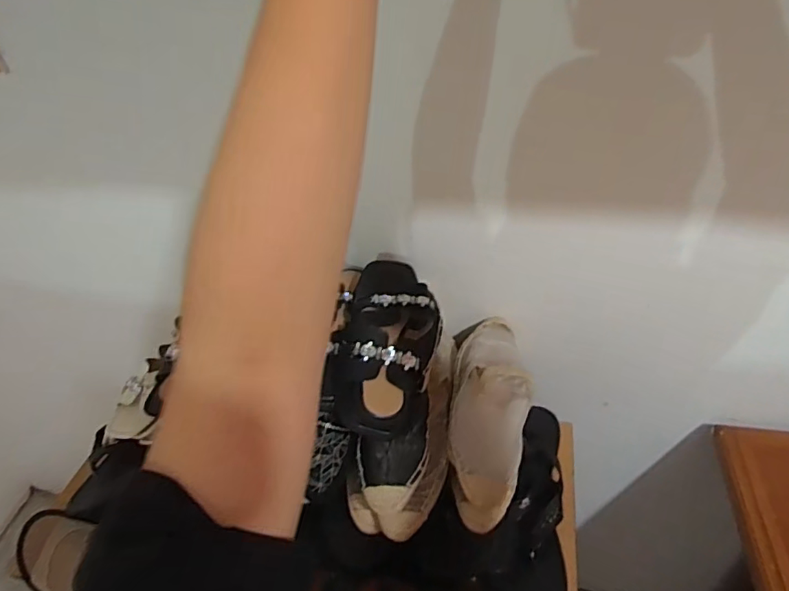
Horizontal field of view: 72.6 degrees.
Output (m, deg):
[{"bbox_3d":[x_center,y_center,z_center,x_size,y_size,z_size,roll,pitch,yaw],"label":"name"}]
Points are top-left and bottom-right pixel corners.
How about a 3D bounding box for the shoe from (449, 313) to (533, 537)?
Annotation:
[{"bbox_3d":[0.124,0.139,0.701,0.099,0.108,0.300,1,42,8],"label":"shoe"}]

